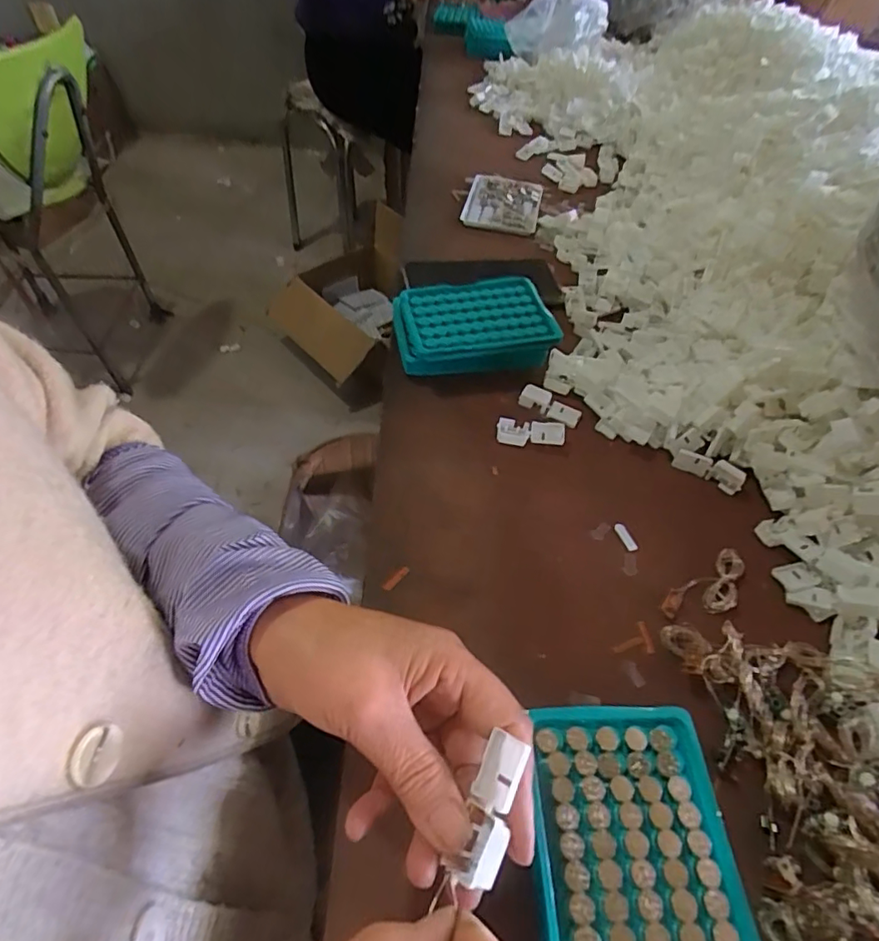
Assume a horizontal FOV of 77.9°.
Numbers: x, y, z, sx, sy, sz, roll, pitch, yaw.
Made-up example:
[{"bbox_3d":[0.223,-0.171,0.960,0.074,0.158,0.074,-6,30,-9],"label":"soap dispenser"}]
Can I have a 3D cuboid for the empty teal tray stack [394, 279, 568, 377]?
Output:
[{"bbox_3d":[0.030,-0.136,0.519,0.143,0.041,0.094,-7,52,-10],"label":"empty teal tray stack"}]

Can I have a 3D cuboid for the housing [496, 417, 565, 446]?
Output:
[{"bbox_3d":[0.077,-0.032,0.461,0.056,0.011,0.021,4,51,-2],"label":"housing"}]

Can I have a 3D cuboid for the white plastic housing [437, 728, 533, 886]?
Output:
[{"bbox_3d":[0.020,0.137,0.220,0.018,0.011,0.053,16,69,7],"label":"white plastic housing"}]

